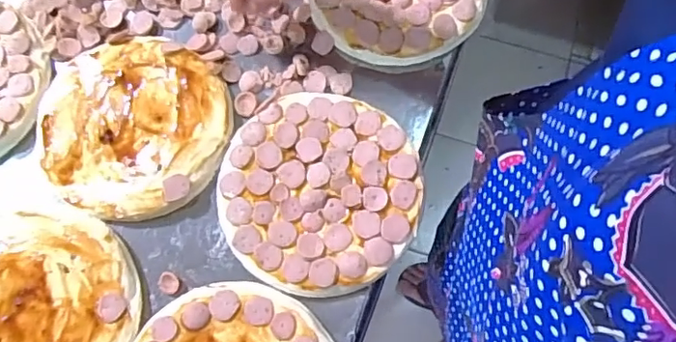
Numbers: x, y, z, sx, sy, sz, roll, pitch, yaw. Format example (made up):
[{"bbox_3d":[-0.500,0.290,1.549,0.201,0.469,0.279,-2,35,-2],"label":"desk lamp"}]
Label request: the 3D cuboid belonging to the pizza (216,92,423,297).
[{"bbox_3d":[-0.020,0.017,0.541,0.191,0.022,0.193,1,74,0],"label":"pizza"}]

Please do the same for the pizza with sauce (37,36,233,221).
[{"bbox_3d":[-0.215,-0.052,0.568,0.196,0.014,0.190,0,74,0],"label":"pizza with sauce"}]

